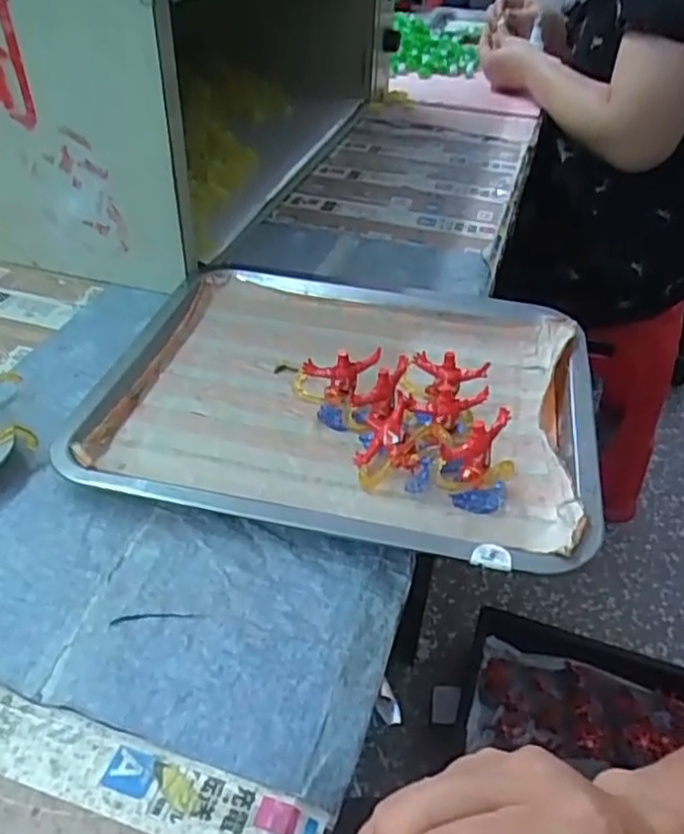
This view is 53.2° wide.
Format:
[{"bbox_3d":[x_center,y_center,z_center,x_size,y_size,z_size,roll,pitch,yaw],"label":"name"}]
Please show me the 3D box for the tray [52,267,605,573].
[{"bbox_3d":[0.007,-0.024,0.453,0.310,0.043,0.259,9,40,8],"label":"tray"}]

